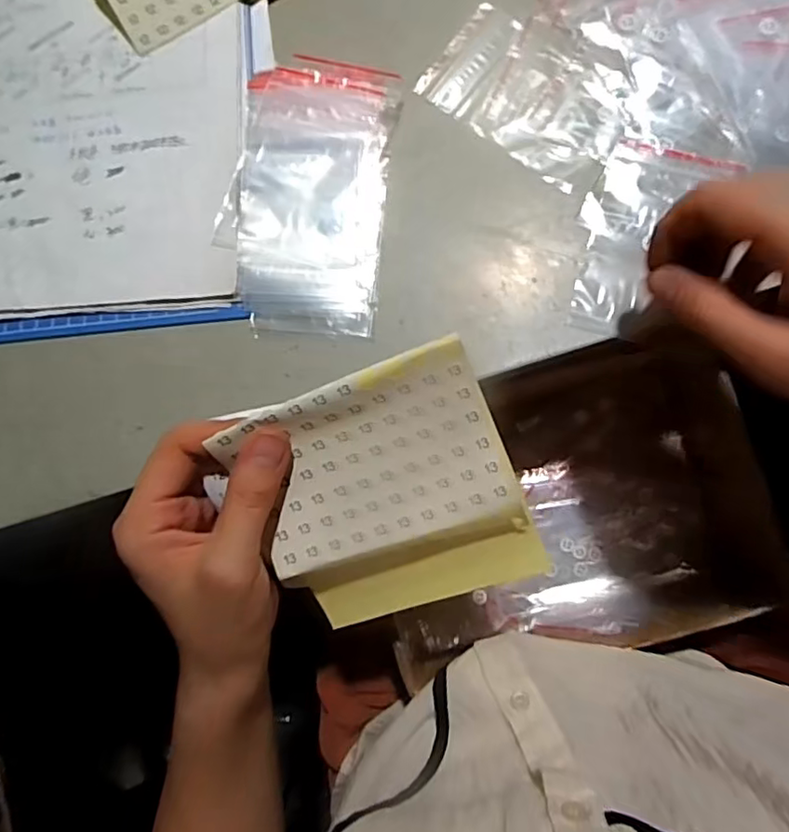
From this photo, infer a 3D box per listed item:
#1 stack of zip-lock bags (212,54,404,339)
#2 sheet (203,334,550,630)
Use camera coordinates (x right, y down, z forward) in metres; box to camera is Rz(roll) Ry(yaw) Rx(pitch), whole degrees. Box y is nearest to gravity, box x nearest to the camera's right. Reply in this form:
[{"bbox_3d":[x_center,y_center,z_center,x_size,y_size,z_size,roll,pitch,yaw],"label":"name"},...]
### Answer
[{"bbox_3d":[-0.049,-0.125,0.339,0.091,0.005,0.154,6,83,8],"label":"stack of zip-lock bags"},{"bbox_3d":[-0.002,0.043,0.290,0.120,0.019,0.132,-19,114,11],"label":"sheet"}]

